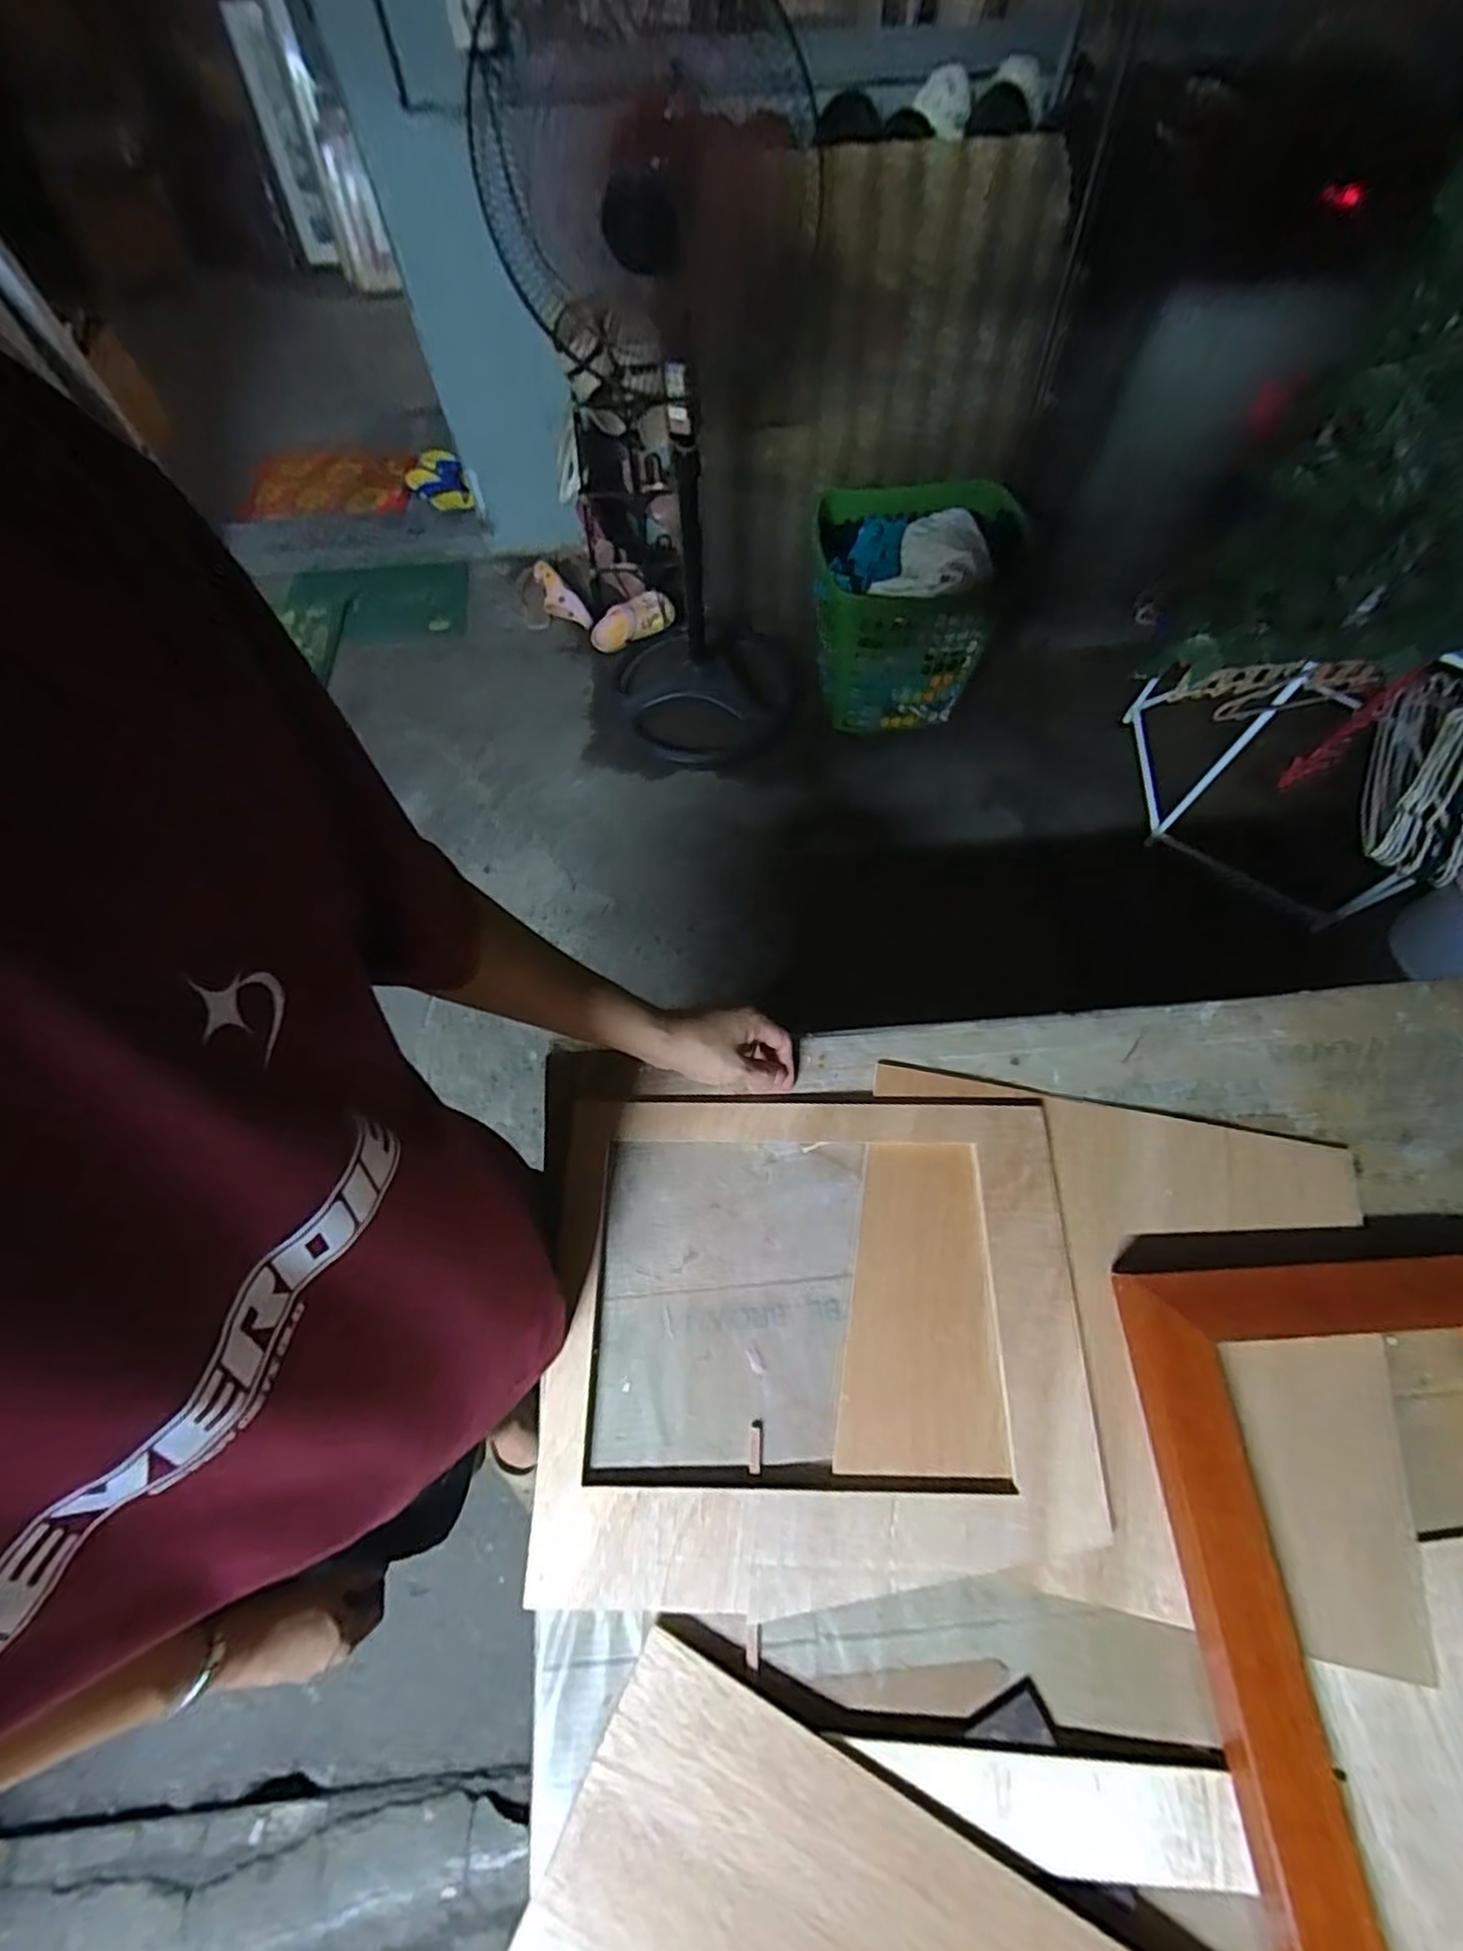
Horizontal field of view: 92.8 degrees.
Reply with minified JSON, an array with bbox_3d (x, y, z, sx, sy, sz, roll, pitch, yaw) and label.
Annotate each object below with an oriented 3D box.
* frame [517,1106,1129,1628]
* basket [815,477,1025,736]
[{"bbox_3d":[0.062,0.272,0.543,0.409,0.019,0.353,0,66,0],"label":"frame"},{"bbox_3d":[0.408,-0.817,1.589,0.435,0.422,0.312,3,66,1],"label":"basket"}]

